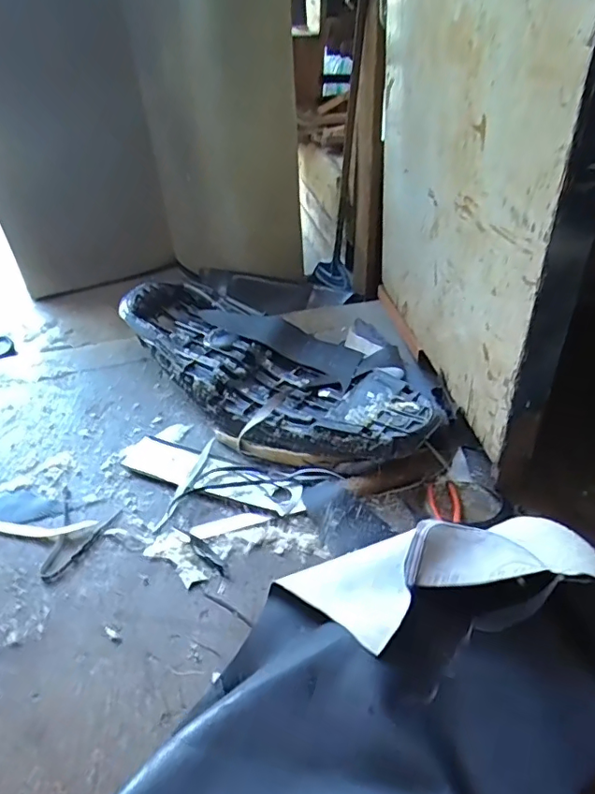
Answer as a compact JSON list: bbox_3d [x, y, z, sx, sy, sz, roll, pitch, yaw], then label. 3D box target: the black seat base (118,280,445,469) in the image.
[{"bbox_3d":[-0.079,-0.039,0.958,0.675,0.096,0.228,28,51,31],"label":"black seat base"}]

